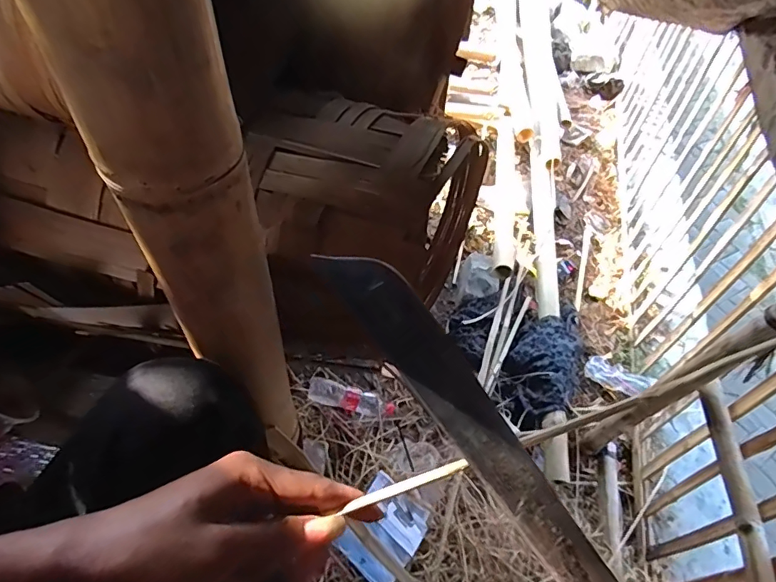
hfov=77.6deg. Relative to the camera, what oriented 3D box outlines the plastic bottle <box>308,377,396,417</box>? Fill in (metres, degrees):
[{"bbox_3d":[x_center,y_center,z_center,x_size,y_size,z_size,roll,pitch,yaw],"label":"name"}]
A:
[{"bbox_3d":[-0.091,0.281,1.238,0.222,0.052,0.061,20,52,-12],"label":"plastic bottle"}]

